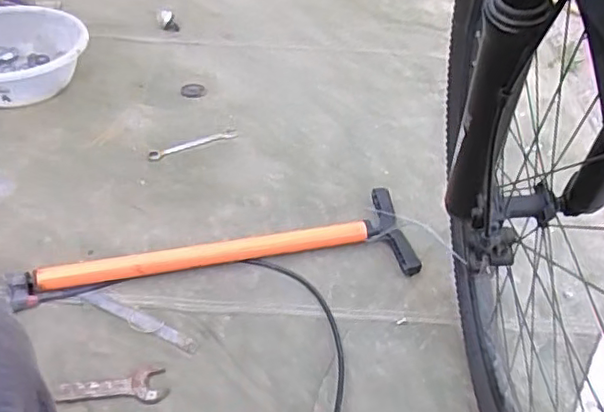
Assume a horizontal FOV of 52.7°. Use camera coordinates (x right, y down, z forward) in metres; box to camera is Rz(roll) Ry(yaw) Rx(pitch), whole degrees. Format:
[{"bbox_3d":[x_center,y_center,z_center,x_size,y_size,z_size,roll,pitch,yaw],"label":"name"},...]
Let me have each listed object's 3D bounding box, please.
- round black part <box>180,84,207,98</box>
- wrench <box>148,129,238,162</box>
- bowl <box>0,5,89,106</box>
[{"bbox_3d":[-0.252,-0.269,1.418,0.057,0.006,0.057,1,45,-1],"label":"round black part"},{"bbox_3d":[-0.224,-0.127,1.261,0.194,0.008,0.039,-21,48,-27],"label":"wrench"},{"bbox_3d":[-0.691,-0.359,1.426,0.355,0.104,0.381,1,45,-1],"label":"bowl"}]

